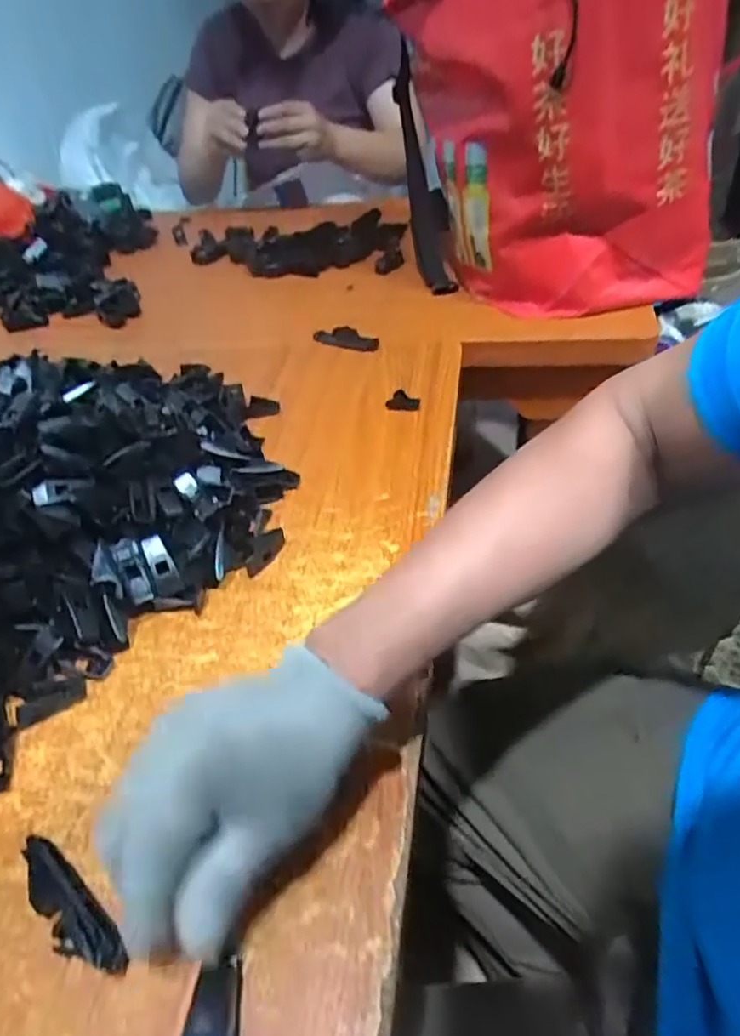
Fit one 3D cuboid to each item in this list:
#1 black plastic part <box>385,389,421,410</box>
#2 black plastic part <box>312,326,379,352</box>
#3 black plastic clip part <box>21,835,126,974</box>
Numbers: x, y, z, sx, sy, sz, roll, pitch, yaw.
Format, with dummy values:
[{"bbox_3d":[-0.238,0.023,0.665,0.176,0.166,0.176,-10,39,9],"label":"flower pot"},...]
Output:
[{"bbox_3d":[0.030,-0.107,0.587,0.032,0.017,0.021,-8,43,0],"label":"black plastic part"},{"bbox_3d":[-0.028,-0.194,0.684,0.074,0.015,0.028,13,46,20],"label":"black plastic part"},{"bbox_3d":[-0.140,0.182,0.294,0.080,0.017,0.023,28,53,32],"label":"black plastic clip part"}]

